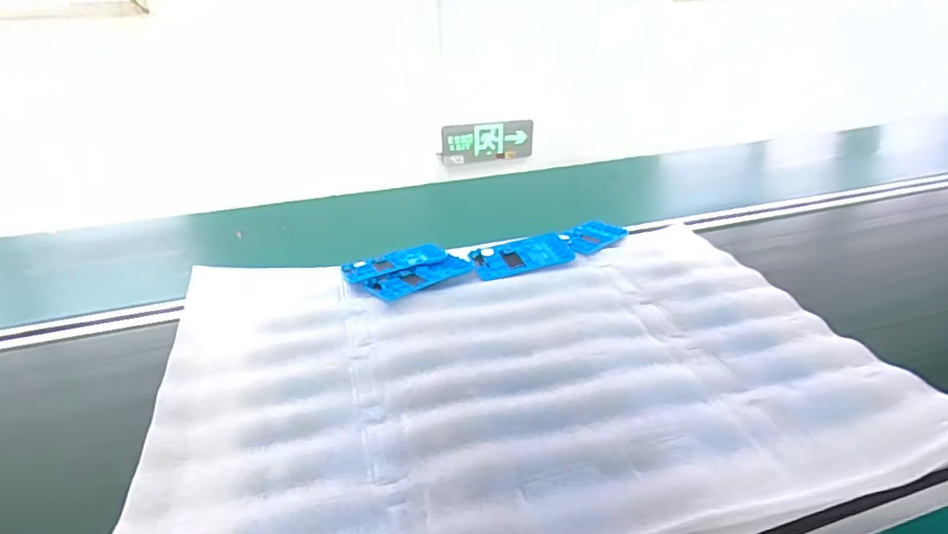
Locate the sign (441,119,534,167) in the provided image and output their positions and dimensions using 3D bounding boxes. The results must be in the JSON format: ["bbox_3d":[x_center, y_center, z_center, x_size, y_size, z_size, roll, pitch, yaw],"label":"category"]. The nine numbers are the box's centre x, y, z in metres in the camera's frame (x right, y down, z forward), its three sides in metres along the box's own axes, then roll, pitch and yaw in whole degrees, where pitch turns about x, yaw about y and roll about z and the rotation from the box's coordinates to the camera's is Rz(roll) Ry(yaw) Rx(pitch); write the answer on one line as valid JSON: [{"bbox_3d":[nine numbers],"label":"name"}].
[{"bbox_3d":[0.049,-0.422,1.913,0.322,0.127,0.029,-8,30,-14],"label":"sign"}]

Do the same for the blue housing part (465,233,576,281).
[{"bbox_3d":[0.058,-0.016,0.676,0.122,0.006,0.057,-12,35,-16],"label":"blue housing part"}]

